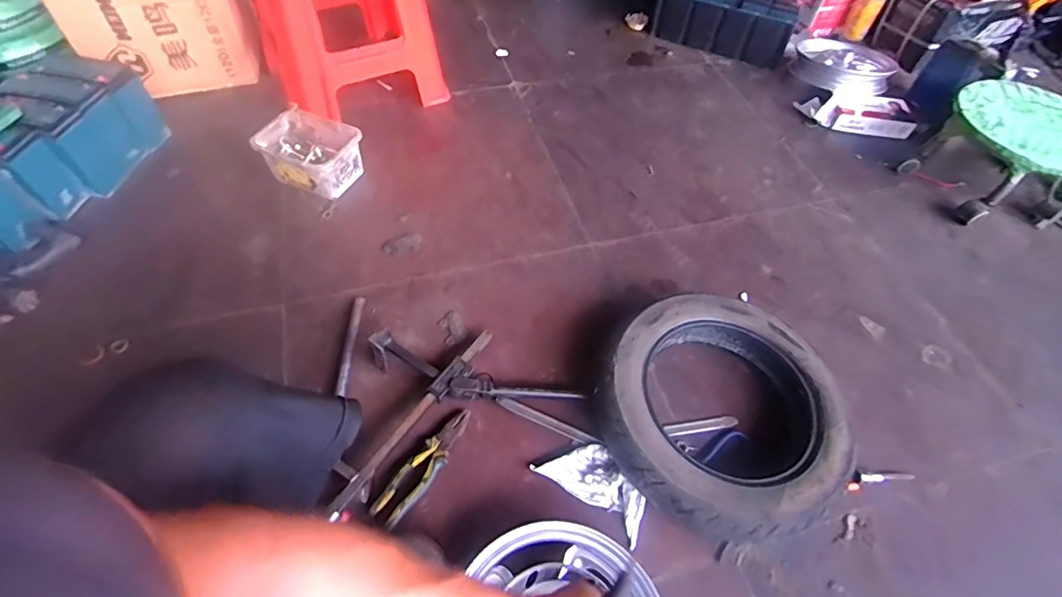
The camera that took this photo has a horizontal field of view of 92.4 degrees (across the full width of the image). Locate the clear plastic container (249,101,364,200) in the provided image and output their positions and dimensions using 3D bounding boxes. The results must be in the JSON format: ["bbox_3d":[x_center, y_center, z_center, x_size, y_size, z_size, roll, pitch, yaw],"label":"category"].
[{"bbox_3d":[-0.458,-0.305,1.064,0.197,0.087,0.144,21,56,11],"label":"clear plastic container"}]

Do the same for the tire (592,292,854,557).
[{"bbox_3d":[0.287,0.170,0.759,0.343,0.104,0.358,2,54,-3],"label":"tire"}]

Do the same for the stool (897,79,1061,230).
[{"bbox_3d":[1.105,-0.329,1.177,0.329,0.176,0.306,2,54,-3],"label":"stool"}]

